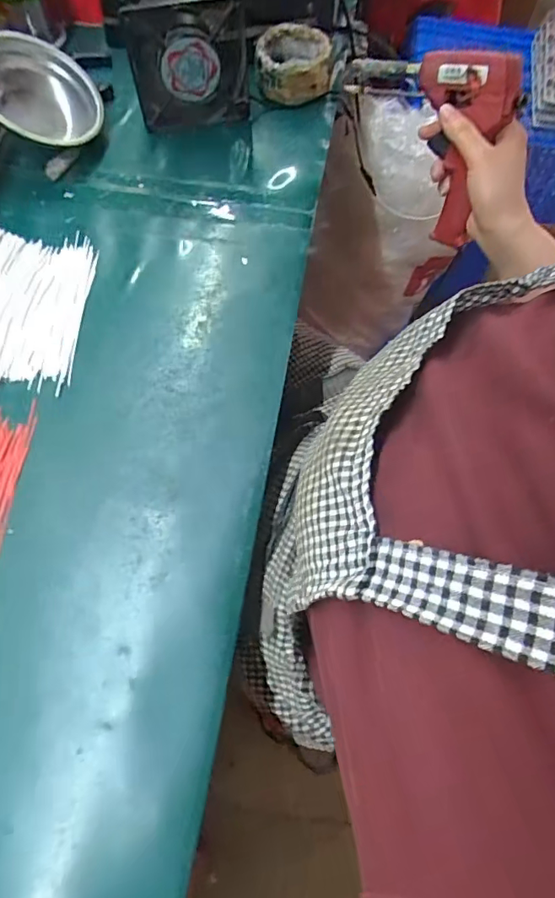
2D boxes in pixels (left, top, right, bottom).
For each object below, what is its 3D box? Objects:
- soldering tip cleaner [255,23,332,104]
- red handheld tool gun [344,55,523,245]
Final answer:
[{"bbox_3d":[0.018,-0.463,0.608,0.087,0.046,0.094,-6,68,-4],"label":"soldering tip cleaner"},{"bbox_3d":[0.159,-0.303,0.461,0.040,0.131,0.195,-30,91,-34],"label":"red handheld tool gun"}]

